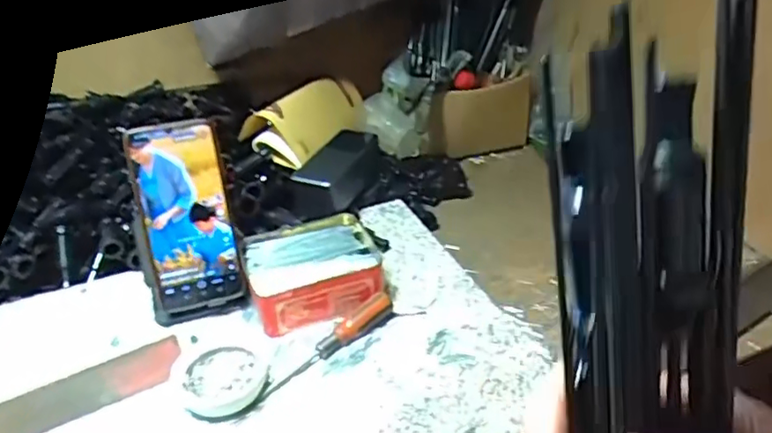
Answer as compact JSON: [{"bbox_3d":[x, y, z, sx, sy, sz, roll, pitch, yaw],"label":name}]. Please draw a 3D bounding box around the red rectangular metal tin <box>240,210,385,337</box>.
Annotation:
[{"bbox_3d":[-0.070,0.050,0.582,0.119,0.038,0.111,-11,33,-10],"label":"red rectangular metal tin"}]

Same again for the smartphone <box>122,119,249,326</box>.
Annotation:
[{"bbox_3d":[-0.183,0.005,0.552,0.084,0.178,0.015,-9,9,-7],"label":"smartphone"}]

